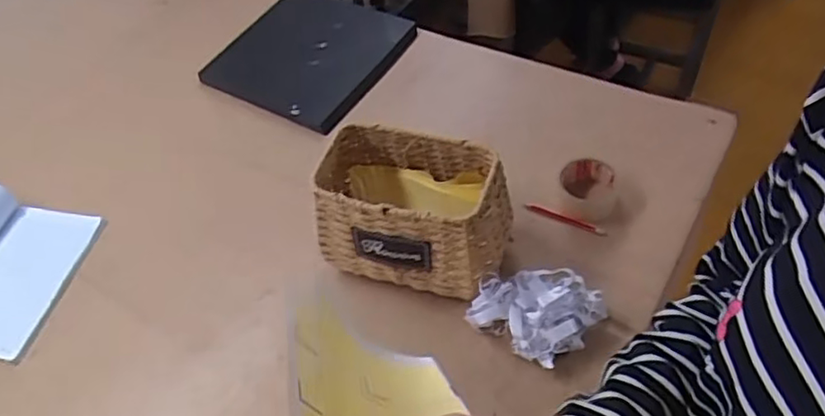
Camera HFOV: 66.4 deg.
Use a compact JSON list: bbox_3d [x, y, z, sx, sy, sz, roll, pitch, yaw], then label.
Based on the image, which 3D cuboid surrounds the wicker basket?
[{"bbox_3d":[-0.003,0.002,0.846,0.251,0.146,0.154,13,55,16],"label":"wicker basket"}]

